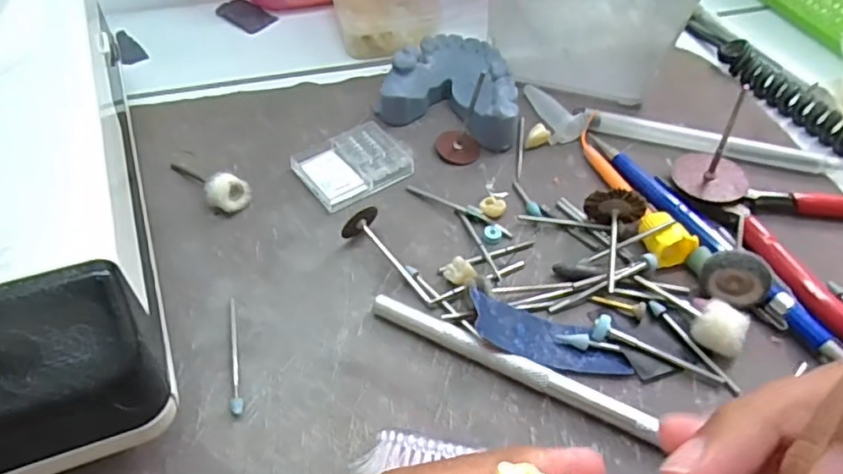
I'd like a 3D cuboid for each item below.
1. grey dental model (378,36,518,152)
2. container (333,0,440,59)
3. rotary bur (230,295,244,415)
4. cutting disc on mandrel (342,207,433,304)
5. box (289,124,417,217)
[{"bbox_3d":[0.019,-0.072,0.300,0.063,0.023,0.052,19,52,12],"label":"grey dental model"},{"bbox_3d":[-0.019,-0.125,0.348,0.056,0.018,0.058,-10,52,-11],"label":"container"},{"bbox_3d":[-0.064,0.039,0.214,0.004,0.004,0.046,-8,51,-10],"label":"rotary bur"},{"bbox_3d":[-0.014,0.009,0.238,0.016,0.012,0.045,-23,55,-21],"label":"cutting disc on mandrel"},{"bbox_3d":[-0.029,-0.032,0.275,0.047,0.008,0.034,-31,59,-26],"label":"box"}]

